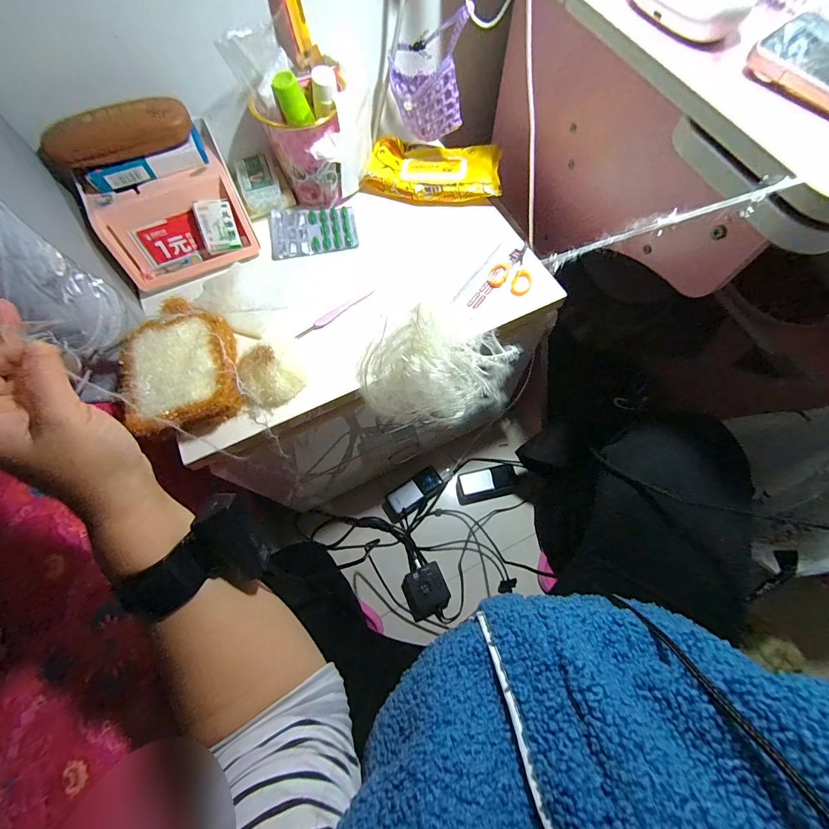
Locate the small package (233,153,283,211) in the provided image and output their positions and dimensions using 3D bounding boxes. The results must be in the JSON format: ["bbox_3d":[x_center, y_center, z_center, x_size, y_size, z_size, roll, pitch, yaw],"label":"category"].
[{"bbox_3d":[-0.218,-0.327,0.514,0.049,0.034,0.069,-22,69,-8],"label":"small package"}]

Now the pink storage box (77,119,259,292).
[{"bbox_3d":[-0.309,-0.259,0.477,0.167,0.082,0.138,-26,69,-9],"label":"pink storage box"}]

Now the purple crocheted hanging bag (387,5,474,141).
[{"bbox_3d":[0.012,-0.425,0.465,0.114,0.127,0.050,39,74,16],"label":"purple crocheted hanging bag"}]

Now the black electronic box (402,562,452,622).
[{"bbox_3d":[0.024,0.361,0.749,0.088,0.046,0.091,-23,69,-8],"label":"black electronic box"}]

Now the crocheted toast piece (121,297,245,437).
[{"bbox_3d":[-0.262,-0.052,0.413,0.119,0.041,0.146,-18,68,-6],"label":"crocheted toast piece"}]

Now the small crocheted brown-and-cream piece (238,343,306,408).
[{"bbox_3d":[-0.162,-0.042,0.408,0.052,0.046,0.058,37,73,15],"label":"small crocheted brown-and-cream piece"}]

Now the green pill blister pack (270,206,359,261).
[{"bbox_3d":[-0.143,-0.264,0.521,0.118,0.012,0.082,-11,69,-6],"label":"green pill blister pack"}]

